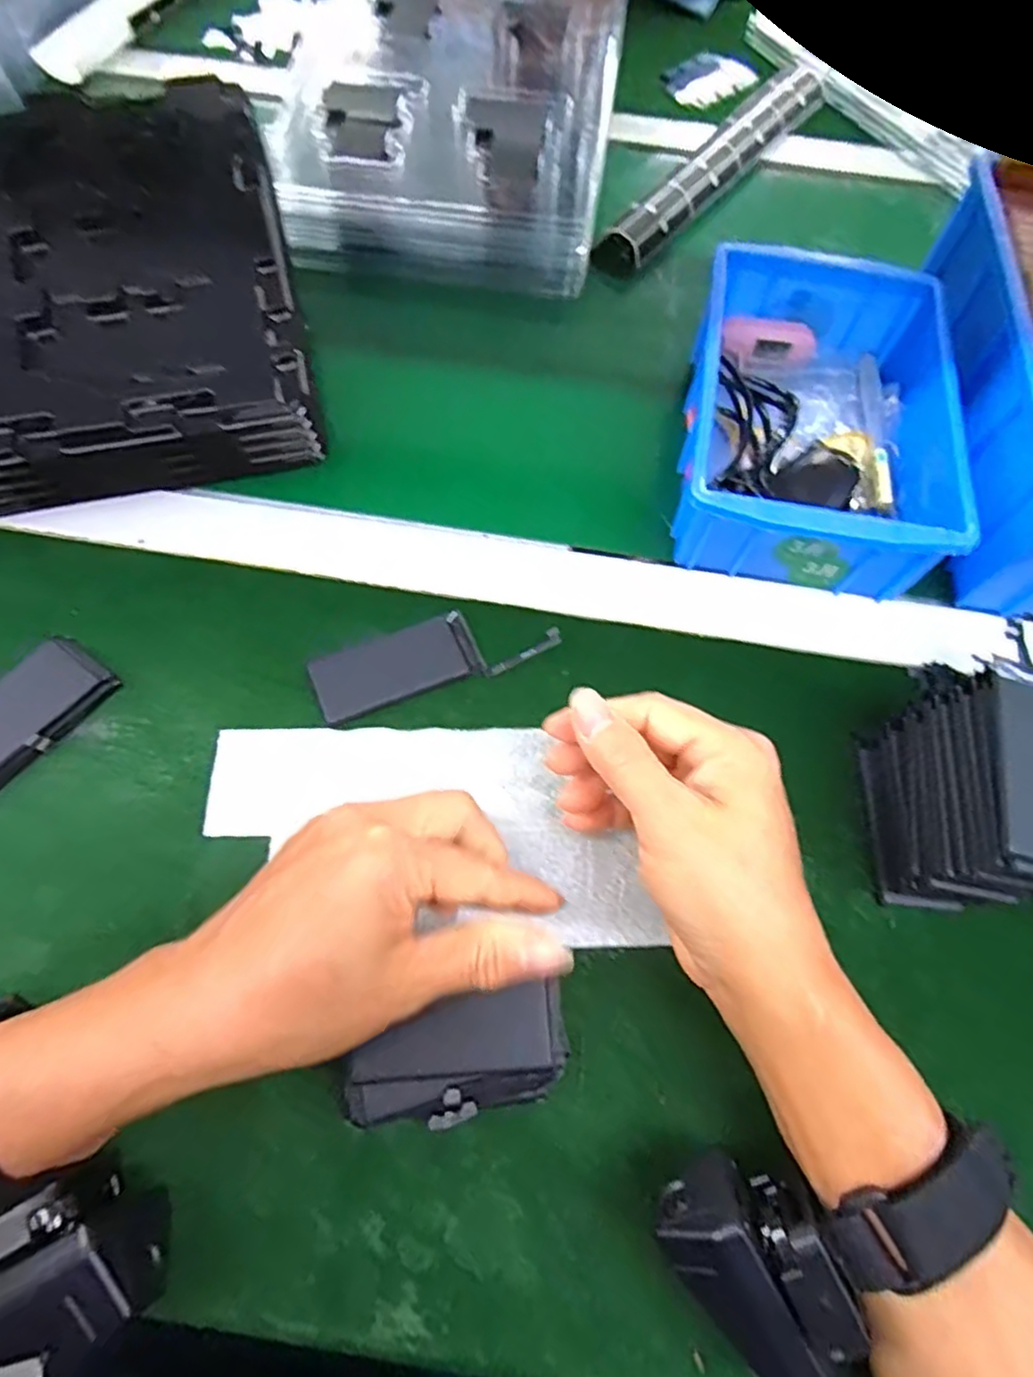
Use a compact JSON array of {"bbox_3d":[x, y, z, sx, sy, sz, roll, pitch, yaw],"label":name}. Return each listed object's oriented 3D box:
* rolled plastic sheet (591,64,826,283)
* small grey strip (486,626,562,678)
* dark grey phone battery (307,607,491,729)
[{"bbox_3d":[0.161,-0.417,0.517,0.042,0.028,0.290,38,70,12],"label":"rolled plastic sheet"},{"bbox_3d":[0.004,-0.018,0.334,0.042,0.005,0.010,-30,71,0],"label":"small grey strip"},{"bbox_3d":[-0.059,-0.011,0.329,0.081,0.004,0.038,-22,70,-12],"label":"dark grey phone battery"}]

